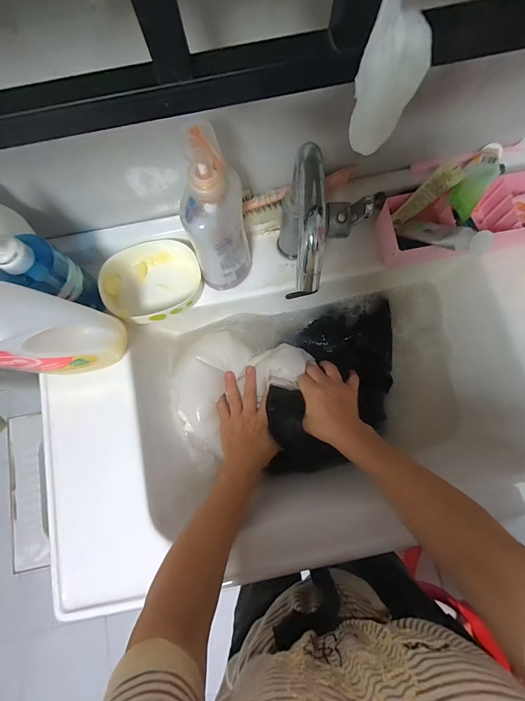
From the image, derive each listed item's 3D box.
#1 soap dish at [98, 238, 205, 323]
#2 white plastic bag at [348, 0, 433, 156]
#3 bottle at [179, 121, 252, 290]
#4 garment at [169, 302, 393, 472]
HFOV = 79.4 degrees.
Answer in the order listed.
[{"bbox_3d":[-0.160,-0.100,0.460,0.135,0.035,0.123,-18,79,-3],"label":"soap dish"},{"bbox_3d":[0.075,-0.160,0.184,0.035,0.059,0.049,23,79,5],"label":"white plastic bag"},{"bbox_3d":[-0.053,-0.143,0.365,0.067,0.219,0.060,-7,78,0],"label":"bottle"},{"bbox_3d":[0.051,0.066,0.508,0.371,0.061,0.232,-13,78,-2],"label":"garment"}]

